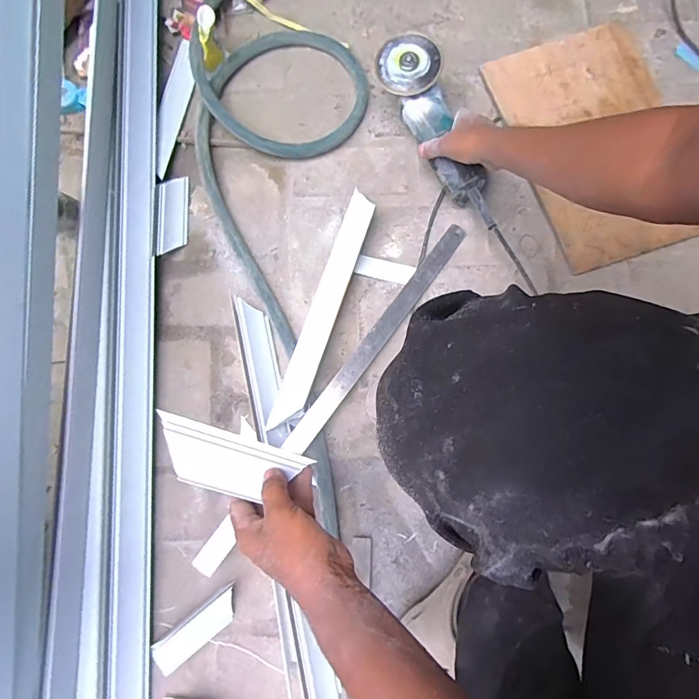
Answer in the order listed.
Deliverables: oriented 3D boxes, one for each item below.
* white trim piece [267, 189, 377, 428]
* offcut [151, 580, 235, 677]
[{"bbox_3d":[-0.035,-0.080,0.695,0.045,0.013,0.353,19,84,12],"label":"white trim piece"},{"bbox_3d":[-0.208,0.384,0.596,0.133,0.015,0.043,-38,81,-6],"label":"offcut"}]

